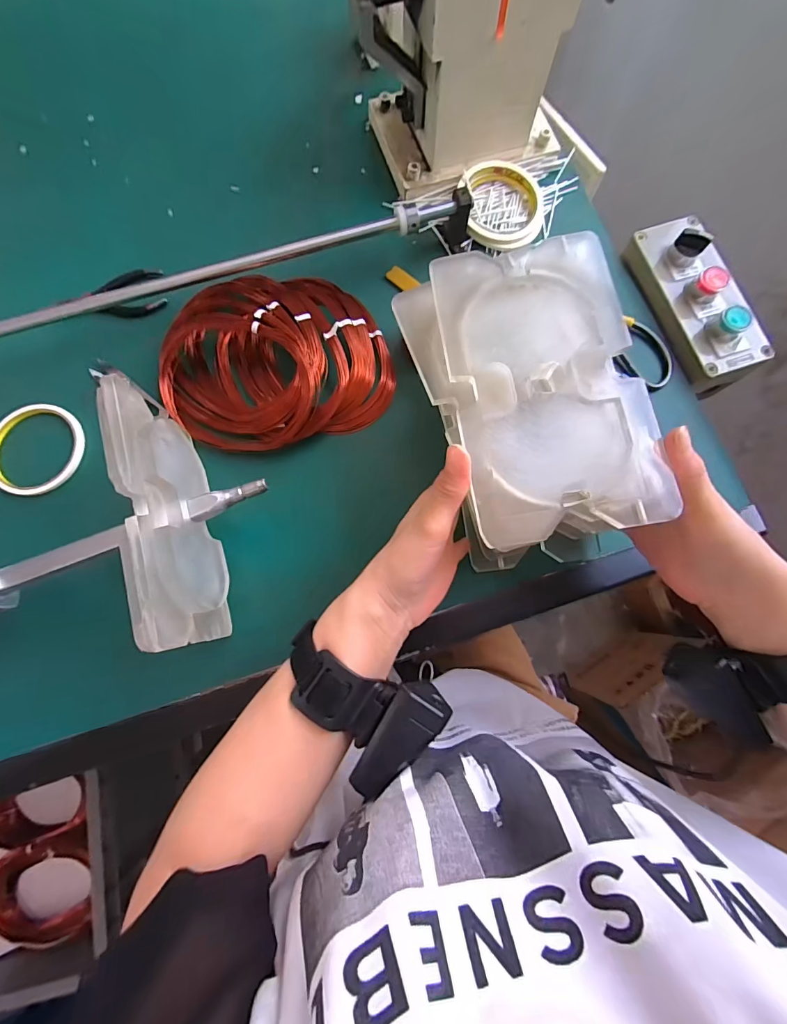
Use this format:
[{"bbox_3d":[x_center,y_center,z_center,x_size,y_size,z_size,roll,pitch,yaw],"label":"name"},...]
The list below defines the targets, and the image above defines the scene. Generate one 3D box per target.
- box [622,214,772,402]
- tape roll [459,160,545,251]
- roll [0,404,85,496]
[{"bbox_3d":[0.303,-0.216,0.407,0.082,0.060,0.177,-19,78,-3],"label":"box"},{"bbox_3d":[0.116,-0.321,0.428,0.085,0.023,0.093,0,78,1],"label":"tape roll"},{"bbox_3d":[-0.339,-0.059,0.388,0.086,0.013,0.089,0,78,1],"label":"roll"}]

